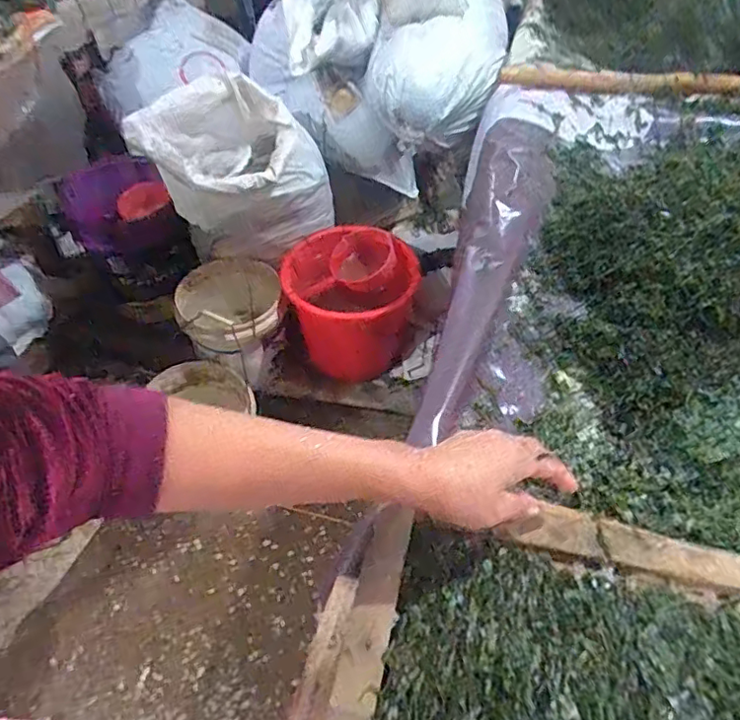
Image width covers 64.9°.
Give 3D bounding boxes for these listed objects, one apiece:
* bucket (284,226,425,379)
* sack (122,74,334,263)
[{"bbox_3d":[-0.046,-0.153,1.549,0.334,0.286,0.266,-11,51,-10],"label":"bucket"},{"bbox_3d":[-0.312,-0.432,1.368,0.400,0.353,0.261,-27,56,-22],"label":"sack"}]

